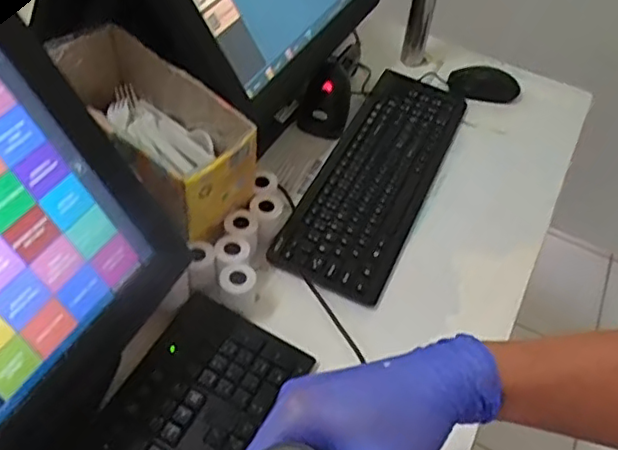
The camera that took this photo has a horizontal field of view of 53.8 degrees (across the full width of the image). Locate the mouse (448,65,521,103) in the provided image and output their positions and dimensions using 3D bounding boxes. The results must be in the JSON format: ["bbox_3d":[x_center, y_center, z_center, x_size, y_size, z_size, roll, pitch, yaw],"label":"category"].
[{"bbox_3d":[0.272,-0.221,0.951,0.108,0.034,0.065,8,51,0],"label":"mouse"}]

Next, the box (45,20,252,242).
[{"bbox_3d":[-0.175,-0.104,0.666,0.229,0.120,0.115,37,56,22],"label":"box"}]

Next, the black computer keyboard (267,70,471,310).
[{"bbox_3d":[0.091,-0.072,0.801,0.135,0.033,0.381,23,52,12],"label":"black computer keyboard"}]

